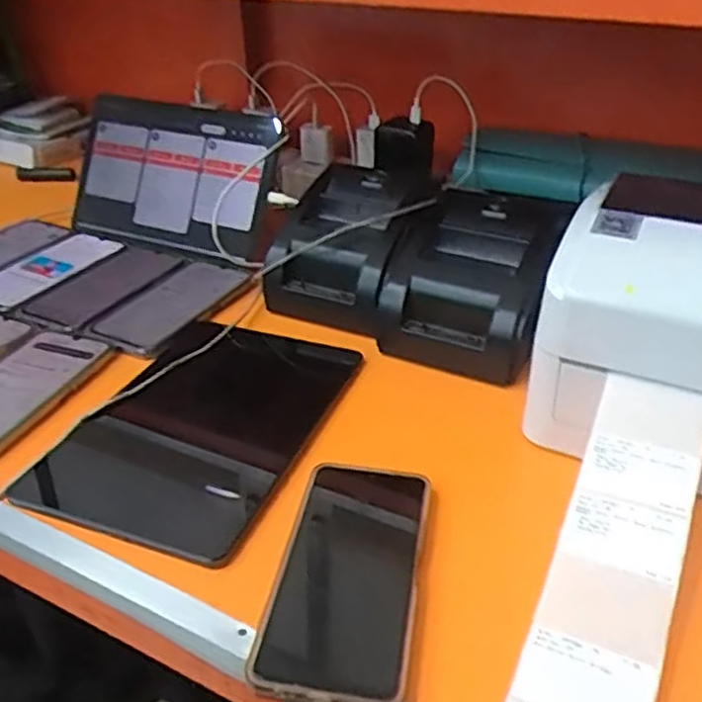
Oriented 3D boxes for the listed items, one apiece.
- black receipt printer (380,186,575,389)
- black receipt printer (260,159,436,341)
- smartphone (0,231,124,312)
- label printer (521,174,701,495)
[{"bbox_3d":[0.106,-0.062,0.624,0.136,0.098,0.154,13,36,20],"label":"black receipt printer"},{"bbox_3d":[0.000,-0.102,0.688,0.127,0.100,0.145,15,36,21],"label":"black receipt printer"},{"bbox_3d":[-0.325,-0.087,0.751,0.083,0.013,0.168,15,36,22],"label":"smartphone"},{"bbox_3d":[0.229,-0.026,0.504,0.166,0.151,0.178,13,36,20],"label":"label printer"}]

